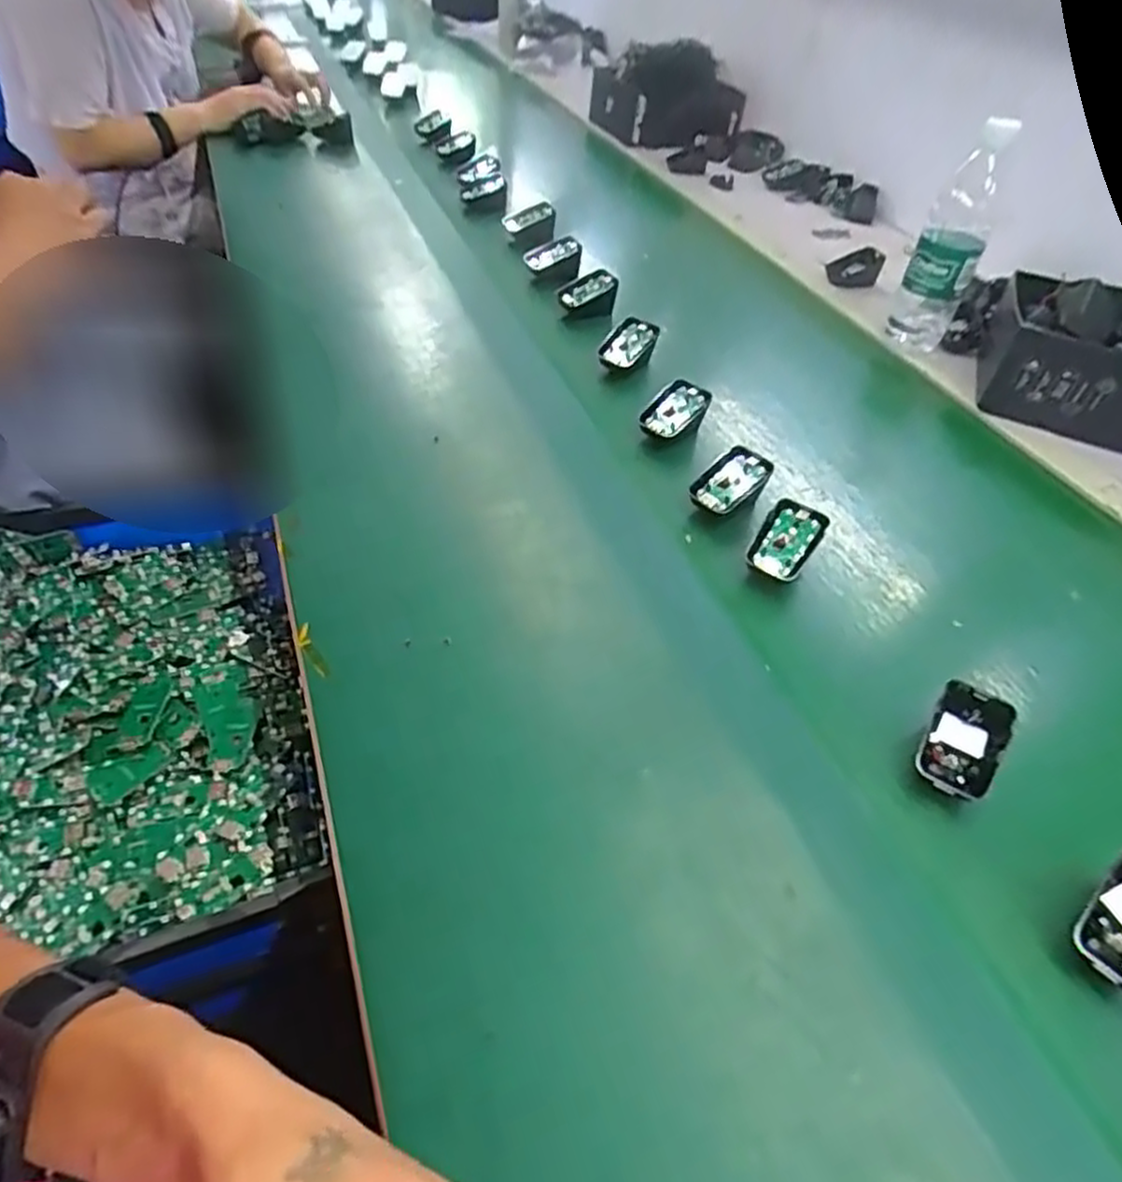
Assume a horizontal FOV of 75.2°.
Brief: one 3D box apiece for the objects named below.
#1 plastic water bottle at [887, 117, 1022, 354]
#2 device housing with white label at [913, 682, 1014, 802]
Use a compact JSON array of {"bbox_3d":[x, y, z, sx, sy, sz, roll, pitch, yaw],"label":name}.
[{"bbox_3d":[0.421,-0.373,0.789,0.071,0.233,0.074,21,47,17],"label":"plastic water bottle"},{"bbox_3d":[0.246,0.096,0.451,0.045,0.041,0.066,28,49,20],"label":"device housing with white label"}]

